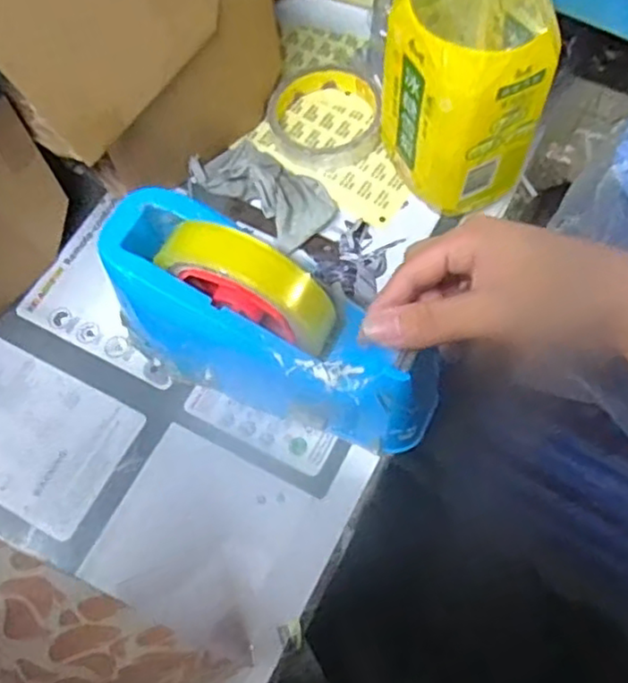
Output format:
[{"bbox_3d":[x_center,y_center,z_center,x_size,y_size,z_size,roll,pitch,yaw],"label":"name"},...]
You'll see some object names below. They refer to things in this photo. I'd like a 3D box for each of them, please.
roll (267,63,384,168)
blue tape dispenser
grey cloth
[{"bbox_3d":[0.010,-0.173,0.508,0.083,0.020,0.090,-1,67,2],"label":"roll"},{"bbox_3d":[-0.029,-0.003,0.395,0.200,0.103,0.070,31,71,4],"label":"blue tape dispenser"},{"bbox_3d":[-0.037,-0.115,0.488,0.106,0.027,0.059,36,73,16],"label":"grey cloth"}]

